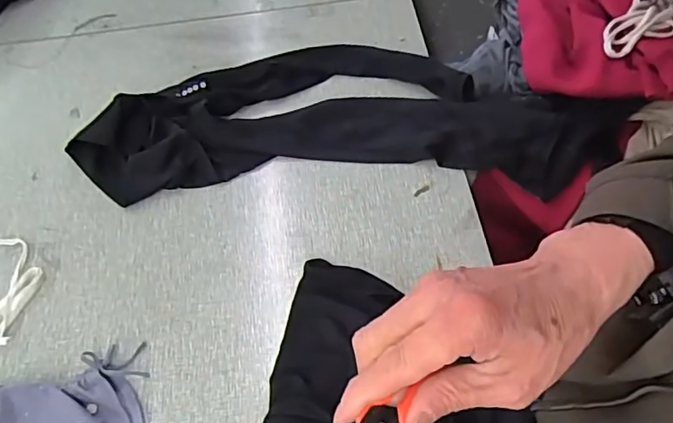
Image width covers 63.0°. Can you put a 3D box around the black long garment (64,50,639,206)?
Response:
[{"bbox_3d":[0.001,-0.150,0.771,0.716,0.069,0.278,-2,57,2],"label":"black long garment"}]

